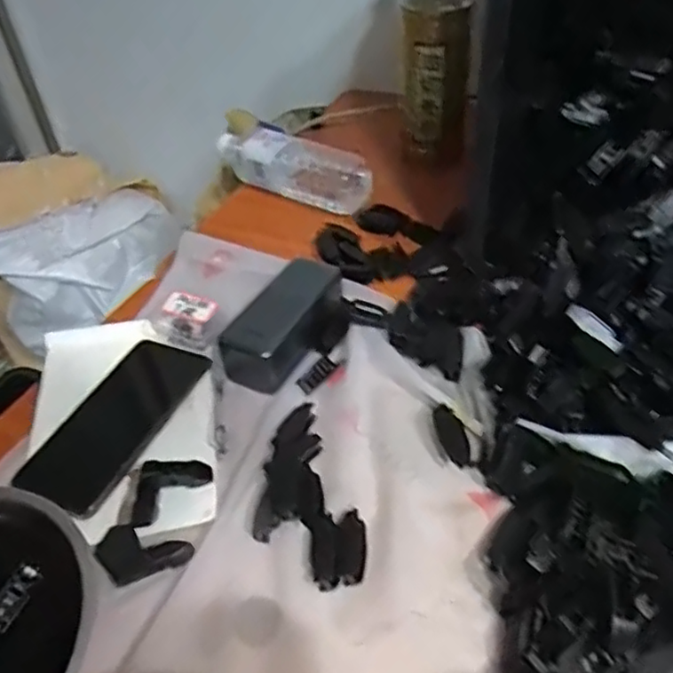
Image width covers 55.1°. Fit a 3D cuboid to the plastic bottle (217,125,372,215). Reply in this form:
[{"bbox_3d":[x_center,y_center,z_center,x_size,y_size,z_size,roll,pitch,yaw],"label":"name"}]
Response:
[{"bbox_3d":[-0.060,-0.204,0.769,0.208,0.061,0.054,20,49,25],"label":"plastic bottle"}]

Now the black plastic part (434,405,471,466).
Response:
[{"bbox_3d":[0.089,0.077,0.496,0.019,0.006,0.049,-15,65,-9],"label":"black plastic part"}]

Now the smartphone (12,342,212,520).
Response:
[{"bbox_3d":[-0.178,0.068,0.526,0.078,0.009,0.161,15,47,21],"label":"smartphone"}]

